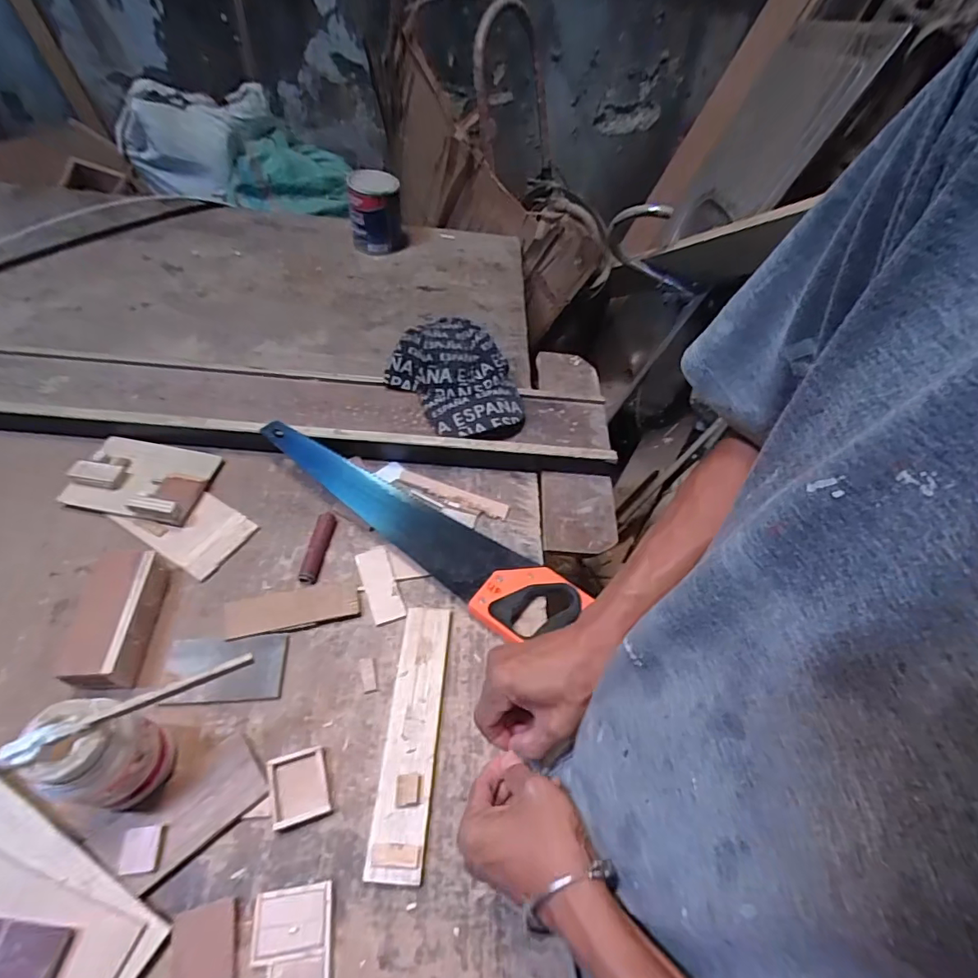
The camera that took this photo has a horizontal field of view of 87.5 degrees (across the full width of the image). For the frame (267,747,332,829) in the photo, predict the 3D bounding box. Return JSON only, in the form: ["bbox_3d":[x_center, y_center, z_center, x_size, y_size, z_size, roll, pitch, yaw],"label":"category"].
[{"bbox_3d":[-0.191,0.301,0.518,0.053,0.018,0.063,-13,55,-15],"label":"frame"}]

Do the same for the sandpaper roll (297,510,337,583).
[{"bbox_3d":[-0.226,0.075,0.676,0.021,0.027,0.101,8,52,0],"label":"sandpaper roll"}]

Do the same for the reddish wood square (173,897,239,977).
[{"bbox_3d":[-0.244,0.396,0.441,0.051,0.004,0.060,-9,54,-13],"label":"reddish wood square"}]

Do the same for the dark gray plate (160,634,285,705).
[{"bbox_3d":[-0.301,0.204,0.581,0.125,0.013,0.076,0,47,-10],"label":"dark gray plate"}]

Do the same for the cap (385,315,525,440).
[{"bbox_3d":[-0.042,-0.180,0.823,0.172,0.075,0.243,-35,63,-26],"label":"cap"}]

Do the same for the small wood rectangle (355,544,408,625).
[{"bbox_3d":[-0.141,0.123,0.656,0.040,0.015,0.101,-15,55,-17],"label":"small wood rectangle"}]

